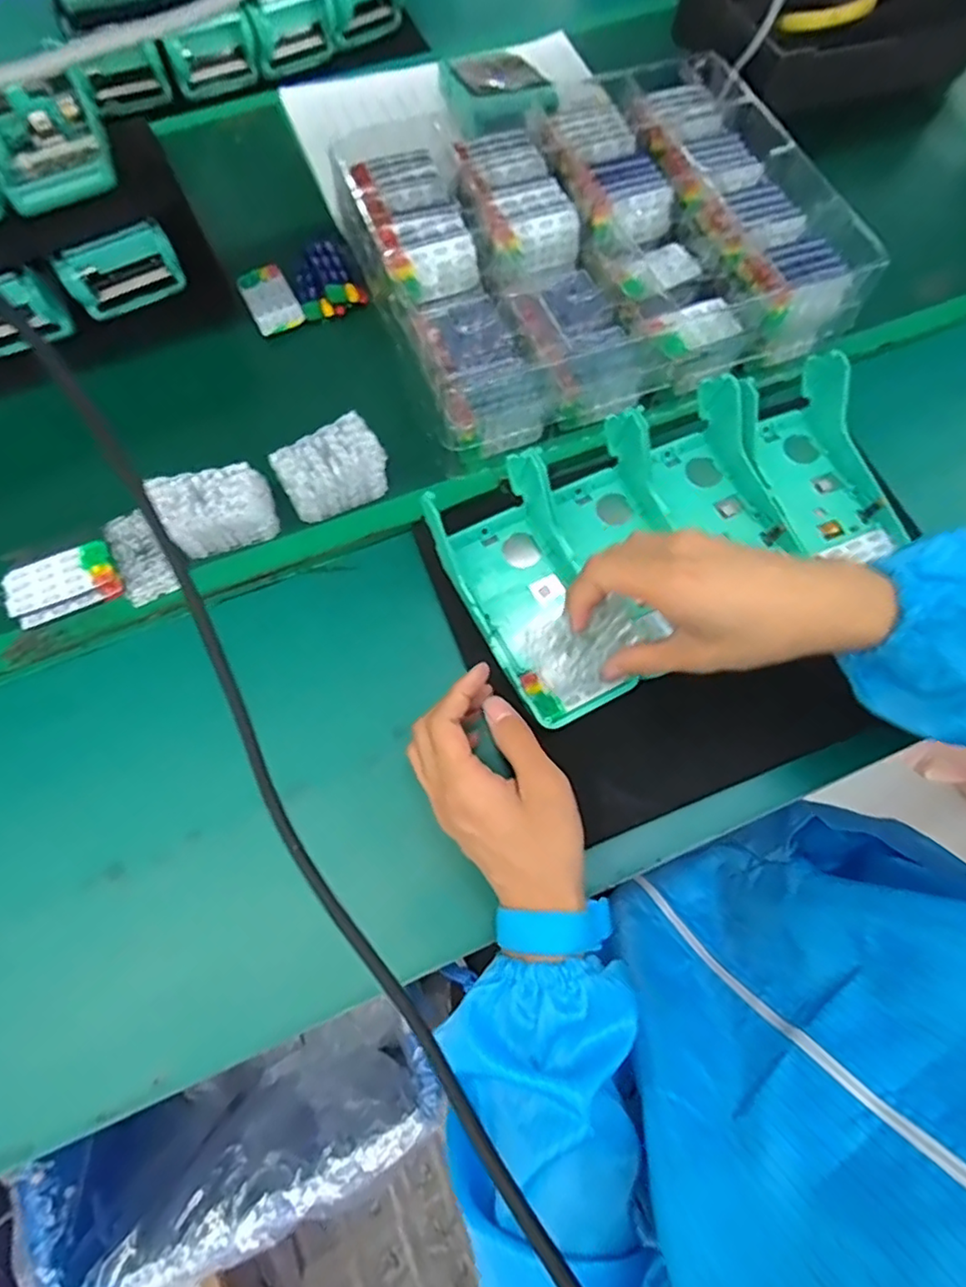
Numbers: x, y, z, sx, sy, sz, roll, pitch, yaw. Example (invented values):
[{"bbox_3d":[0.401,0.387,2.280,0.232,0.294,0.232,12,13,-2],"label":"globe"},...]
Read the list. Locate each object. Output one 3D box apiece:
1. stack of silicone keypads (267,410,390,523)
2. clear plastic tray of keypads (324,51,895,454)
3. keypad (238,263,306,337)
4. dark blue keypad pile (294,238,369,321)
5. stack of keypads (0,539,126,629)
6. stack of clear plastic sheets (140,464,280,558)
[{"bbox_3d":[-0.105,-0.119,0.427,0.068,0.041,0.040,-33,73,-12],"label":"stack of silicone keypads"},{"bbox_3d":[0.080,-0.319,0.491,0.345,0.077,0.292,-18,71,-8],"label":"clear plastic tray of keypads"},{"bbox_3d":[-0.175,-0.284,0.506,0.037,0.011,0.062,-26,72,-10],"label":"keypad"},{"bbox_3d":[-0.132,-0.298,0.504,0.049,0.018,0.061,-30,72,-12],"label":"dark blue keypad pile"},{"bbox_3d":[-0.280,-0.039,0.412,0.068,0.014,0.039,-25,71,-10],"label":"stack of keypads"},{"bbox_3d":[-0.178,-0.089,0.414,0.072,0.043,0.043,-17,70,-7],"label":"stack of clear plastic sheets"}]

